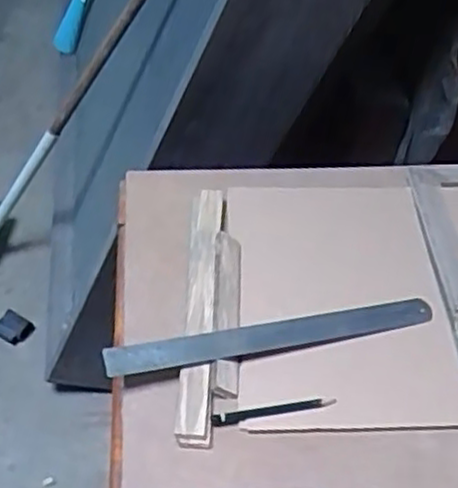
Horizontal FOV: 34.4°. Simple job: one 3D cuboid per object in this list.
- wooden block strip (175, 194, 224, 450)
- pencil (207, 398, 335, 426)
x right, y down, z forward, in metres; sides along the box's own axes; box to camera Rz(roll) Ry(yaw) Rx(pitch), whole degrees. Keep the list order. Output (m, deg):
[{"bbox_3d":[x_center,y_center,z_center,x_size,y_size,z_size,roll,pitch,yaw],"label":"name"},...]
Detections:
[{"bbox_3d":[-0.027,0.056,0.724,0.031,0.025,0.293,2,50,0],"label":"wooden block strip"},{"bbox_3d":[0.040,0.149,0.660,0.112,0.005,0.009,-7,50,-7],"label":"pencil"}]

